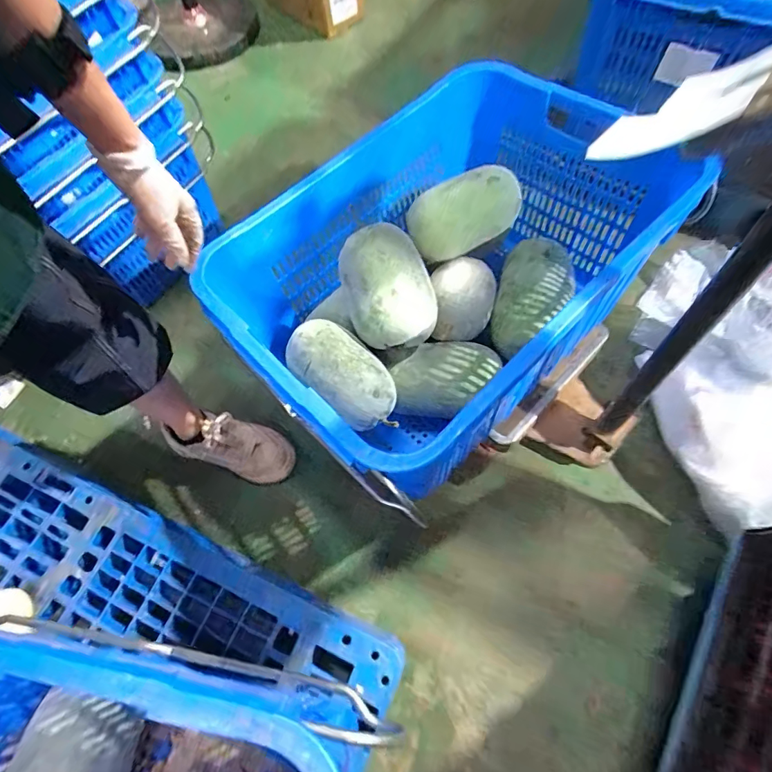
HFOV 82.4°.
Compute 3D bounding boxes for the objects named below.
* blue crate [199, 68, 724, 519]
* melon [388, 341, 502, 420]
[{"bbox_3d":[0.079,-0.150,0.671,0.594,0.306,0.411,-38,64,-19],"label":"blue crate"},{"bbox_3d":[0.090,-0.009,0.693,0.157,0.093,0.104,-7,58,-2],"label":"melon"}]

